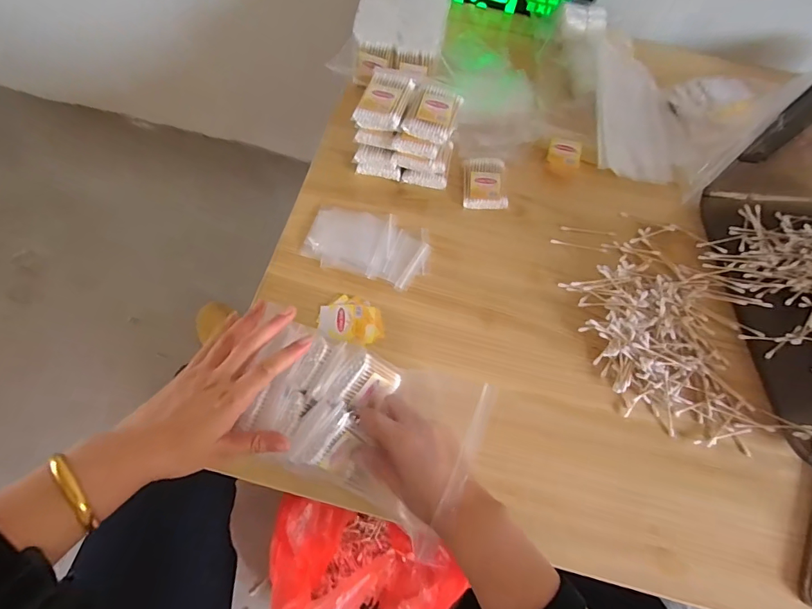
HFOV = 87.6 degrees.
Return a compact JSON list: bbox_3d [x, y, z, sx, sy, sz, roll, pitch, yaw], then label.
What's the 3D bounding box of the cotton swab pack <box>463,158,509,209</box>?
[{"bbox_3d":[0.105,-0.161,0.564,0.055,0.013,0.074,4,67,-2],"label":"cotton swab pack"}]

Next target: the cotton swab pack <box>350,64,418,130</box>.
[{"bbox_3d":[-0.024,-0.256,0.528,0.060,0.023,0.084,22,68,6],"label":"cotton swab pack"}]

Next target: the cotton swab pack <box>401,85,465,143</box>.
[{"bbox_3d":[0.034,-0.234,0.518,0.058,0.012,0.076,21,68,6],"label":"cotton swab pack"}]

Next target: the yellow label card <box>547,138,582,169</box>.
[{"bbox_3d":[0.217,-0.207,0.577,0.043,0.006,0.040,16,82,10],"label":"yellow label card"}]

